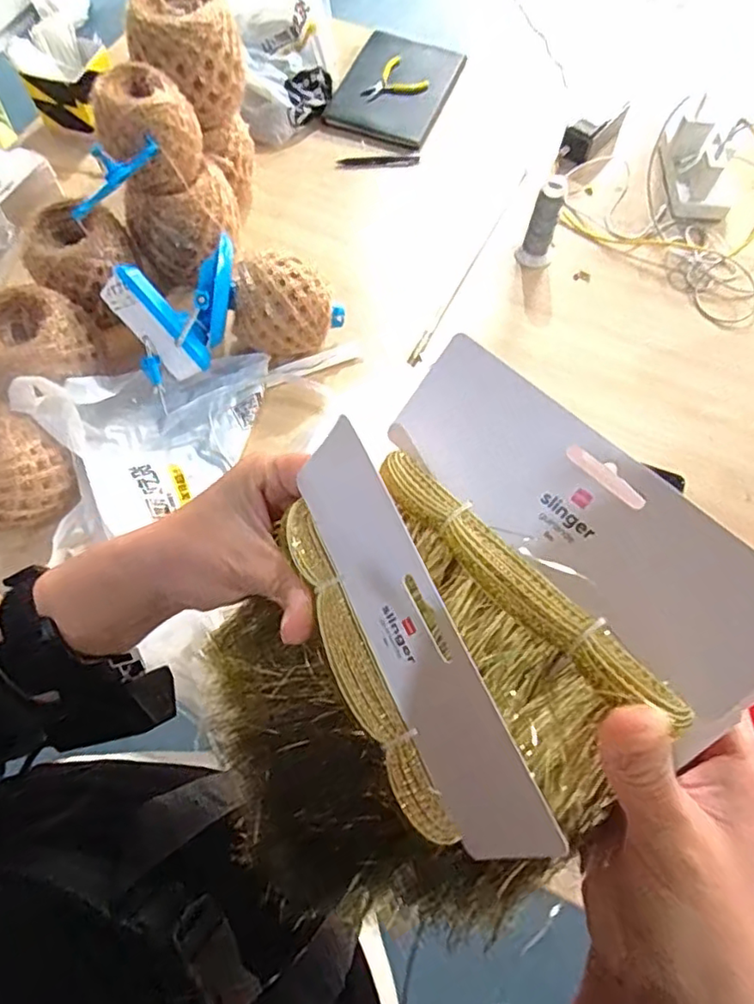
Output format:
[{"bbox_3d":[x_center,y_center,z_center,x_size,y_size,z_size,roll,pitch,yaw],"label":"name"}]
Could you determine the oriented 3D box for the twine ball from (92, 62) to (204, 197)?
[{"bbox_3d":[-0.291,-0.473,0.779,0.115,0.108,0.108,0,67,0],"label":"twine ball"}]

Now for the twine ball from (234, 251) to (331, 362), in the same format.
[{"bbox_3d":[-0.124,-0.255,0.827,0.126,0.125,0.108,11,67,5],"label":"twine ball"}]

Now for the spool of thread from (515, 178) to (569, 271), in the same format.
[{"bbox_3d":[0.243,-0.408,0.891,0.053,0.120,0.045,11,67,5],"label":"spool of thread"}]

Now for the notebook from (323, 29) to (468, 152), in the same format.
[{"bbox_3d":[0.028,-0.734,1.072,0.191,0.028,0.246,21,69,9],"label":"notebook"}]

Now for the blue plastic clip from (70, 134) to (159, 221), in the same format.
[{"bbox_3d":[-0.327,-0.400,0.742,0.137,0.045,0.044,-35,69,12],"label":"blue plastic clip"}]

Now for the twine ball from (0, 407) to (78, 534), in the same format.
[{"bbox_3d":[-0.443,-0.030,0.730,0.137,0.122,0.129,0,67,0],"label":"twine ball"}]

